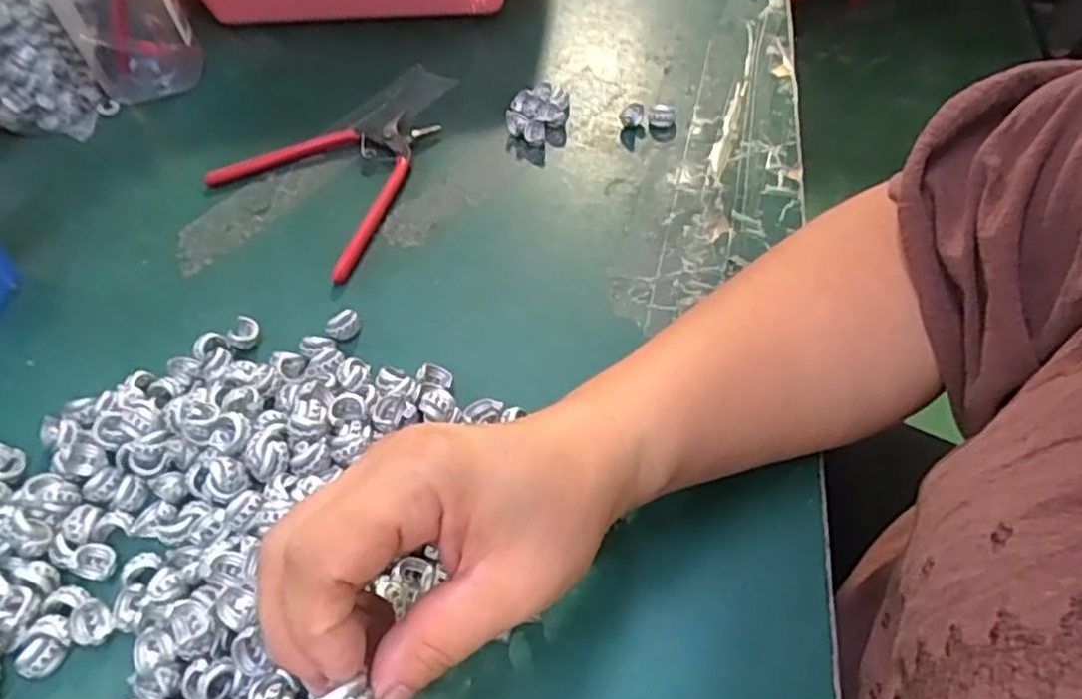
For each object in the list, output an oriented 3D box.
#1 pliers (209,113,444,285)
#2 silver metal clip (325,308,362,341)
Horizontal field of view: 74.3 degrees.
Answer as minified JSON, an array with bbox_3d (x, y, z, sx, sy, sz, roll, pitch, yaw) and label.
[{"bbox_3d":[-0.152,-0.107,0.455,0.131,0.011,0.139,12,54,14],"label":"pliers"},{"bbox_3d":[-0.103,-0.012,0.374,0.017,0.010,0.012,-35,57,-20],"label":"silver metal clip"}]

